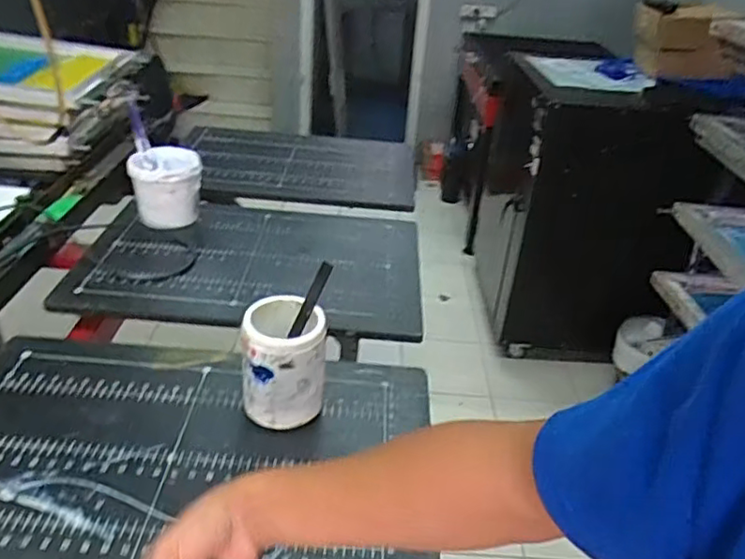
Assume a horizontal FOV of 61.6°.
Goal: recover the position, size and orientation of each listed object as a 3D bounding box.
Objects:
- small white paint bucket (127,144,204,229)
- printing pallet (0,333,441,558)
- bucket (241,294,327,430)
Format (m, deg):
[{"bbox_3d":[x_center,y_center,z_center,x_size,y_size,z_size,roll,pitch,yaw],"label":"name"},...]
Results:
[{"bbox_3d":[-0.398,-0.176,1.214,0.131,0.116,0.131,-5,33,-16],"label":"small white paint bucket"},{"bbox_3d":[-0.227,0.192,0.756,0.591,0.020,0.442,5,31,-1],"label":"printing pallet"},{"bbox_3d":[-0.111,0.109,0.783,0.095,0.148,0.095,4,31,-2],"label":"bucket"}]

